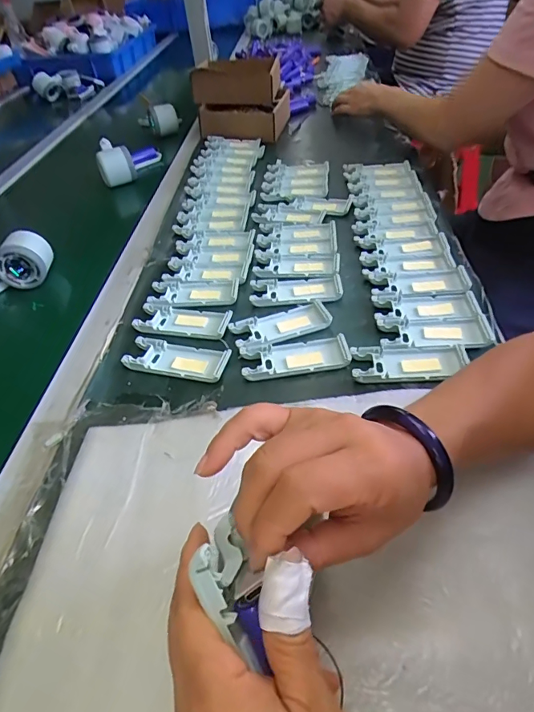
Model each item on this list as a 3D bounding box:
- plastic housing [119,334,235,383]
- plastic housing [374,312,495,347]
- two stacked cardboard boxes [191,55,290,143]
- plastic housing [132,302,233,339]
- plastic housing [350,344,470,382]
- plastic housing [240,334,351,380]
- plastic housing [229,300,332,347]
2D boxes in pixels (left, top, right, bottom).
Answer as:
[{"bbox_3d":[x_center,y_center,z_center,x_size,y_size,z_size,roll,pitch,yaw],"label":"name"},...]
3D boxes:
[{"bbox_3d":[-0.090,0.001,0.450,0.103,0.010,0.044,7,45,14],"label":"plastic housing"},{"bbox_3d":[0.166,-0.025,0.446,0.106,0.009,0.047,1,44,9],"label":"plastic housing"},{"bbox_3d":[-0.054,-0.525,0.909,0.184,0.119,0.138,2,44,10],"label":"two stacked cardboard boxes"},{"bbox_3d":[-0.092,-0.040,0.495,0.104,0.010,0.046,5,45,12],"label":"plastic housing"},{"bbox_3d":[0.133,0.006,0.422,0.103,0.012,0.042,-2,44,6],"label":"plastic housing"},{"bbox_3d":[0.027,0.001,0.443,0.102,0.014,0.045,-8,43,0],"label":"plastic housing"},{"bbox_3d":[0.016,-0.034,0.474,0.104,0.010,0.044,-17,44,-10],"label":"plastic housing"}]

